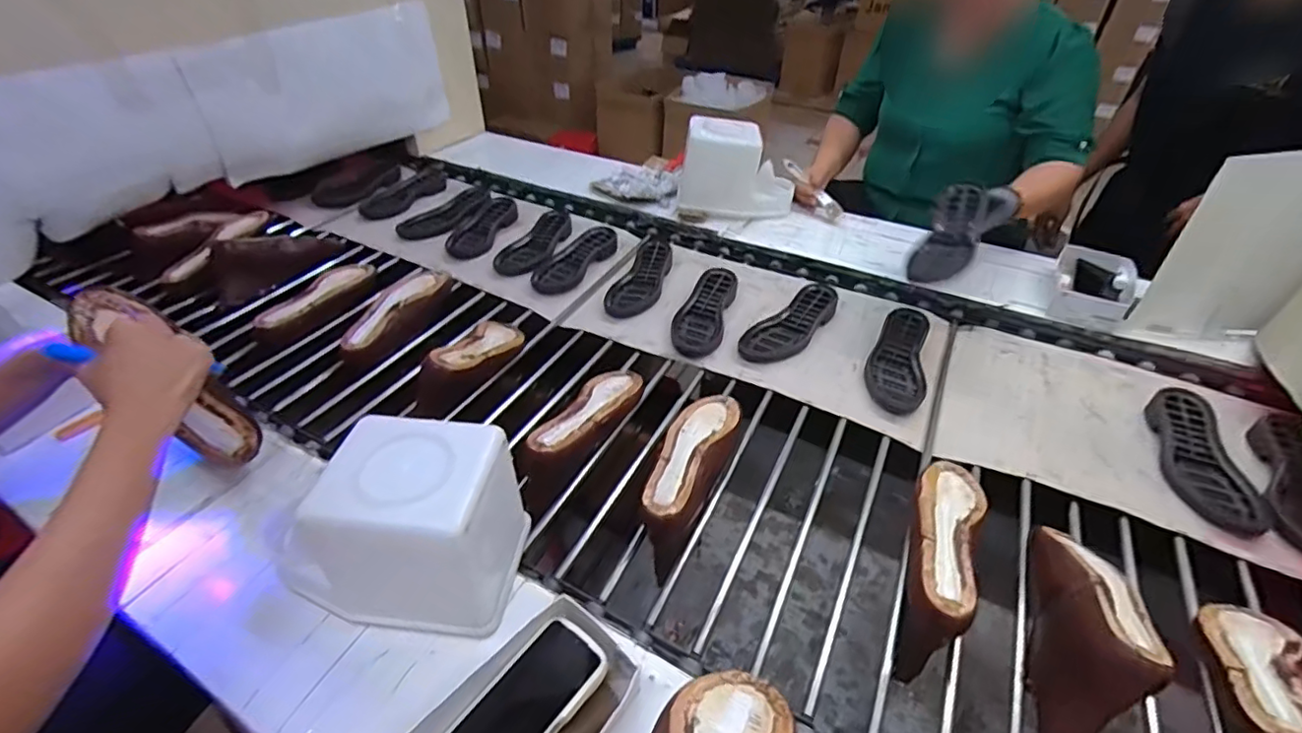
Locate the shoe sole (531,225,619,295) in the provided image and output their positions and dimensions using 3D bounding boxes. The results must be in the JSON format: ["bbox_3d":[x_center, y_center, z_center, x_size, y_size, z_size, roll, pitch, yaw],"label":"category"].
[{"bbox_3d":[-0.154,-0.225,1.198,0.095,0.030,0.234,19,42,22],"label":"shoe sole"}]

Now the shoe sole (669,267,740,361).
[{"bbox_3d":[0.094,-0.103,1.038,0.092,0.036,0.233,11,39,13],"label":"shoe sole"}]

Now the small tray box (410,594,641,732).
[{"bbox_3d":[-0.106,0.295,0.490,0.119,0.057,0.189,26,45,29],"label":"small tray box"}]

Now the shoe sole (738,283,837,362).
[{"bbox_3d":[0.241,-0.076,1.006,0.227,0.037,0.087,-31,48,-33],"label":"shoe sole"}]

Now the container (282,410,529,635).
[{"bbox_3d":[-0.218,0.158,0.572,0.149,0.171,0.128,3,38,3],"label":"container"}]

